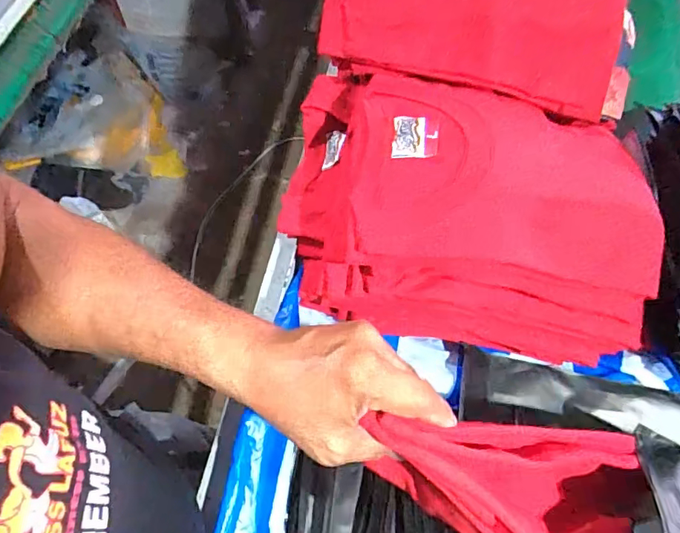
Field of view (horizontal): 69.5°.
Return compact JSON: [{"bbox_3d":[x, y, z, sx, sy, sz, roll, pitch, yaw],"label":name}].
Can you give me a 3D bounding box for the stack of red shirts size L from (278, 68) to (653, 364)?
[{"bbox_3d":[0.117,-0.066,0.476,0.363,0.136,0.243,13,63,7],"label":"stack of red shirts size L"}]

